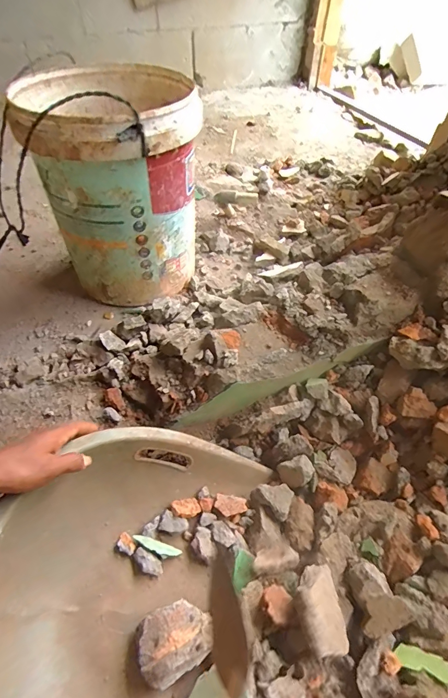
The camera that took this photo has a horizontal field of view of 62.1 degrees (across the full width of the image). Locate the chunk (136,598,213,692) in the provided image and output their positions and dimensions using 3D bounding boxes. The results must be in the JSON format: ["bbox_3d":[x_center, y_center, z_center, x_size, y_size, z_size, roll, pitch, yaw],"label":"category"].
[{"bbox_3d":[-0.062,0.366,0.470,0.096,0.033,0.073,-24,57,-18],"label":"chunk"}]

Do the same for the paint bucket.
[{"bbox_3d":[-0.212,-0.334,0.763,0.288,0.355,0.350,-12,54,-11],"label":"paint bucket"}]

